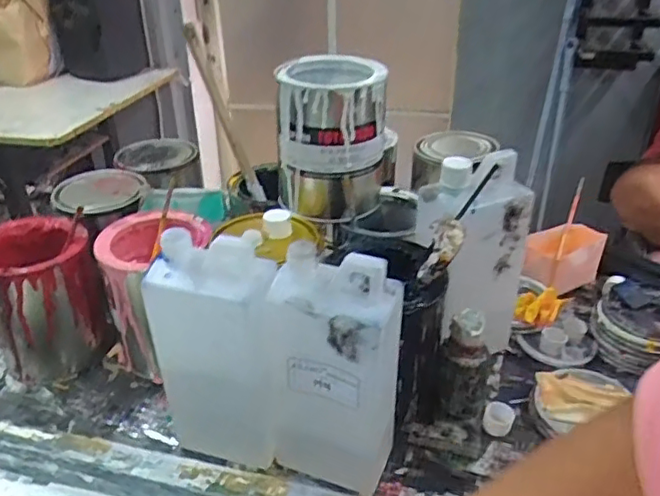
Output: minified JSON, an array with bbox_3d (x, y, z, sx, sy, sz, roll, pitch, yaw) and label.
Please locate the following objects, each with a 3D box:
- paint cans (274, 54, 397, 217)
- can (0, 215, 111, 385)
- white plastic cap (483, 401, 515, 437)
[{"bbox_3d":[0.001,-0.109,0.622,0.105,0.148,0.105,0,31,0],"label":"paint cans"},{"bbox_3d":[-0.303,0.055,0.645,0.104,0.148,0.094,-22,37,-31],"label":"can"},{"bbox_3d":[0.163,0.164,0.586,0.027,0.020,0.024,13,34,21],"label":"white plastic cap"}]

